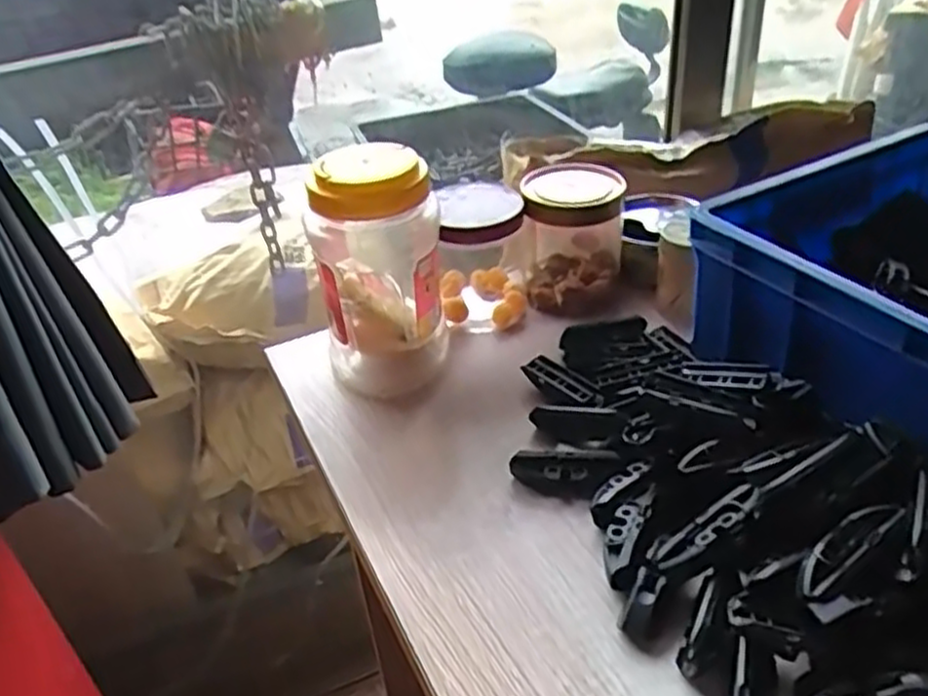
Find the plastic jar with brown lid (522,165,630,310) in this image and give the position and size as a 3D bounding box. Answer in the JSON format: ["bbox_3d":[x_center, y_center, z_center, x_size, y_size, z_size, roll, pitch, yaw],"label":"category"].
[{"bbox_3d":[0.094,-0.100,0.653,0.082,0.097,0.094,-2,35,6],"label":"plastic jar with brown lid"}]

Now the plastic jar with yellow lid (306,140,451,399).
[{"bbox_3d":[-0.064,-0.060,0.575,0.095,0.172,0.089,-4,35,3],"label":"plastic jar with yellow lid"}]

